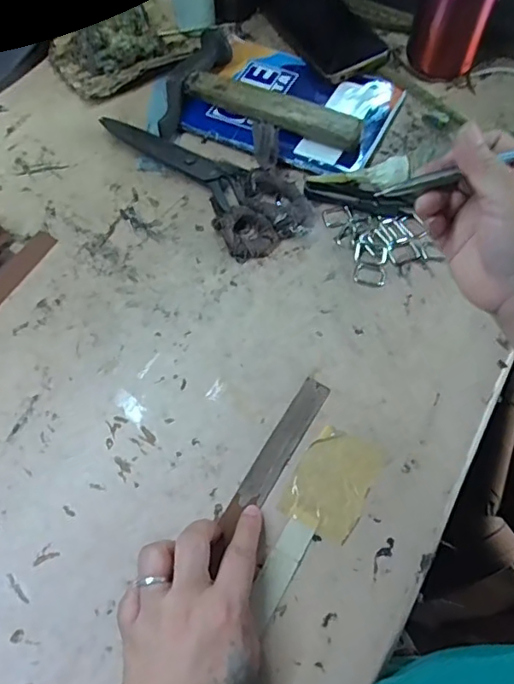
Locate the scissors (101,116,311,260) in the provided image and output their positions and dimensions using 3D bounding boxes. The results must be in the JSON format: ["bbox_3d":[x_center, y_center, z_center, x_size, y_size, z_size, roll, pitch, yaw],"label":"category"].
[{"bbox_3d":[-0.041,-0.162,0.496,0.088,0.022,0.213,-37,68,-16],"label":"scissors"}]

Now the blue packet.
[{"bbox_3d":[0.033,-0.247,0.539,0.200,0.015,0.166,24,66,13],"label":"blue packet"}]

